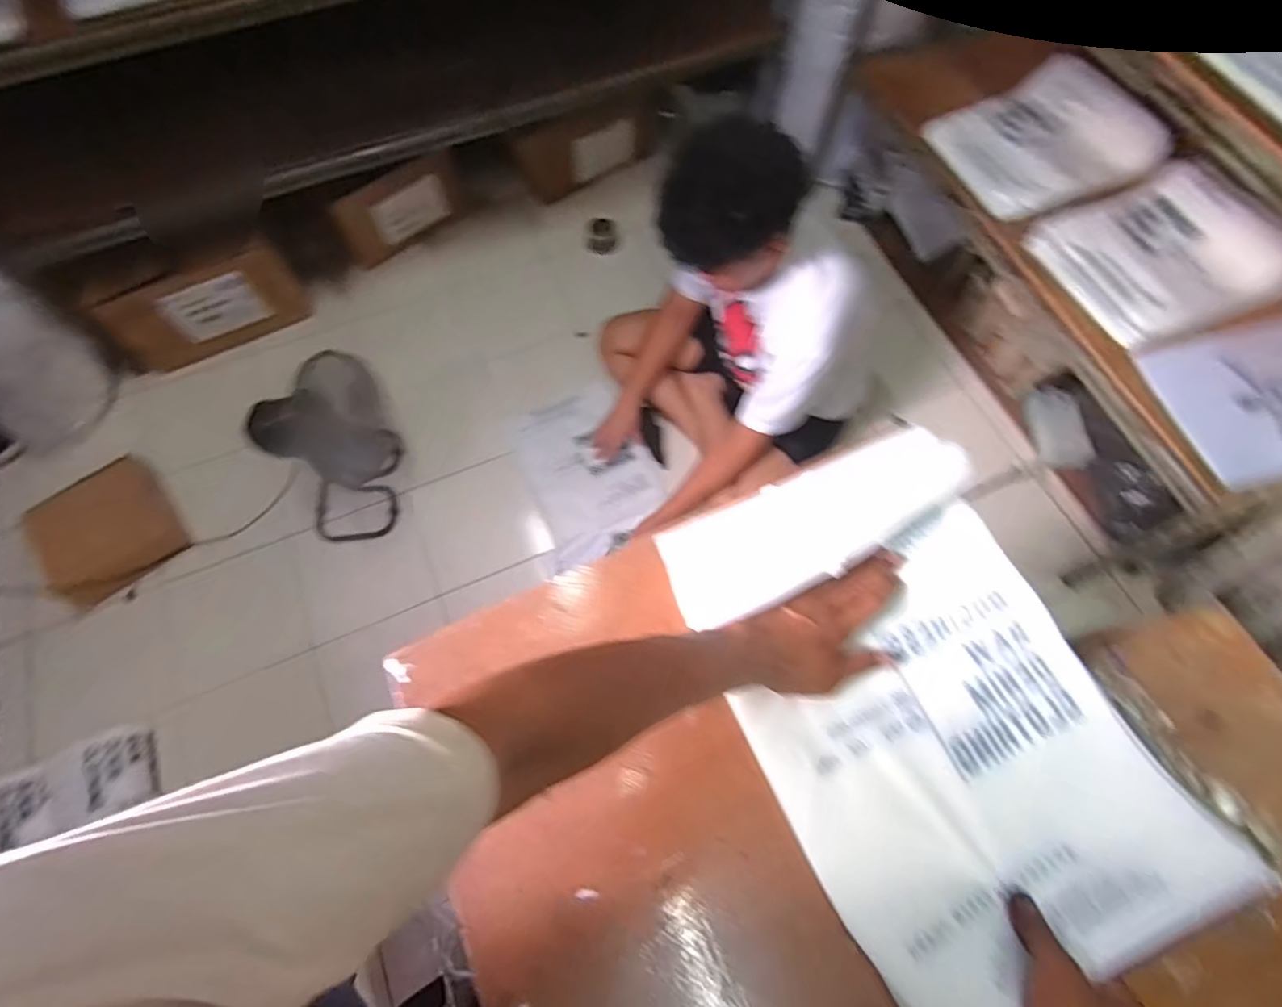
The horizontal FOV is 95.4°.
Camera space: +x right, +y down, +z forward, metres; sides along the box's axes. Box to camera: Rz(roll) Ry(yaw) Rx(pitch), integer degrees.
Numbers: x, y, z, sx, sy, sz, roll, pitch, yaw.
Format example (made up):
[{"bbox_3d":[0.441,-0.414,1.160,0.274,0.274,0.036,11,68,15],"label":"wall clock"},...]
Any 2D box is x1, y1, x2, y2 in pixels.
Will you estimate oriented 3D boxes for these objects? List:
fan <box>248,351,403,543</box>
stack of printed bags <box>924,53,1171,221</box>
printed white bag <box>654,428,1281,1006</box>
[{"bbox_3d":[-0.678,-0.105,1.327,0.280,0.355,0.238,-27,71,-11],"label":"fan"},{"bbox_3d":[0.922,-0.853,1.359,0.408,0.053,0.370,-24,65,8],"label":"stack of printed bags"},{"bbox_3d":[0.234,0.147,0.484,0.301,0.062,0.412,-22,70,-9],"label":"printed white bag"}]

